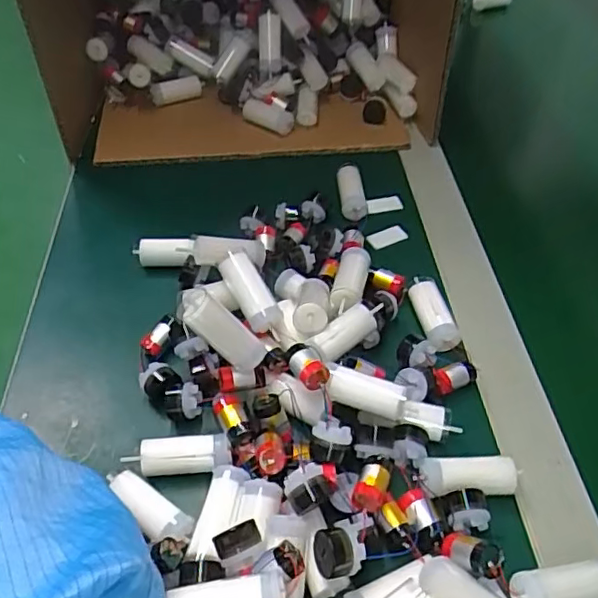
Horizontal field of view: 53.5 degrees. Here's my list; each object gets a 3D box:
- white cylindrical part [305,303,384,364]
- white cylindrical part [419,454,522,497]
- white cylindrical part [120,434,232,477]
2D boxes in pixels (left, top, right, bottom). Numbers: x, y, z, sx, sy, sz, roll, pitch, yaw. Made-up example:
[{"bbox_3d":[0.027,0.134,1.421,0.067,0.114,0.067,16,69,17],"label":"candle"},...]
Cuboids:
[{"bbox_3d":[0.030,0.019,0.359,0.056,0.013,0.018,-35,57,-27],"label":"white cylindrical part"},{"bbox_3d":[0.093,0.099,0.326,0.052,0.018,0.019,-3,48,-1],"label":"white cylindrical part"},{"bbox_3d":[-0.067,0.088,0.329,0.057,0.023,0.017,-3,48,-1],"label":"white cylindrical part"}]

